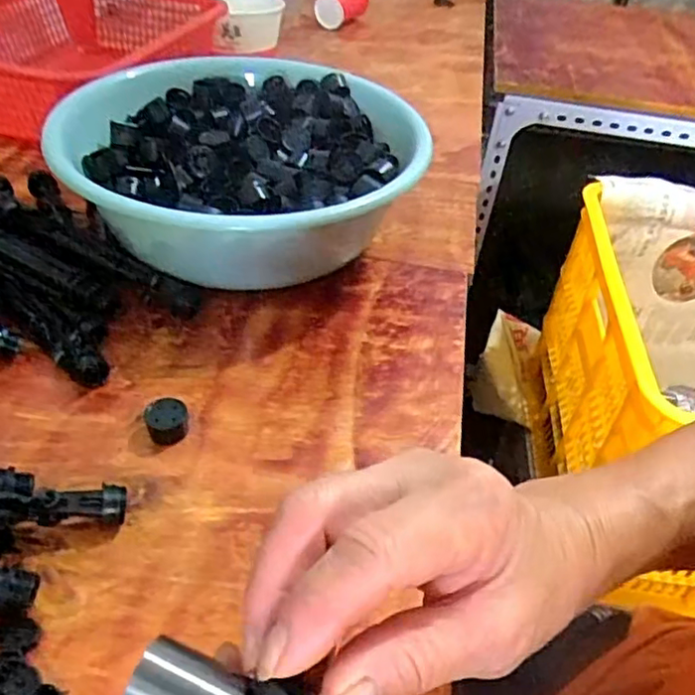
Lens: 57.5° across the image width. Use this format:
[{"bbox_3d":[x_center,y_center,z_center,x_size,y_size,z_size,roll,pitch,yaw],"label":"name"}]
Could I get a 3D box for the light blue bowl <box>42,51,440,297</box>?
[{"bbox_3d":[-0.087,-0.153,0.551,0.292,0.095,0.296,3,42,-3],"label":"light blue bowl"}]

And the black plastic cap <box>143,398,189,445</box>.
[{"bbox_3d":[-0.113,0.045,0.396,0.024,0.021,0.022,3,42,-3],"label":"black plastic cap"}]

